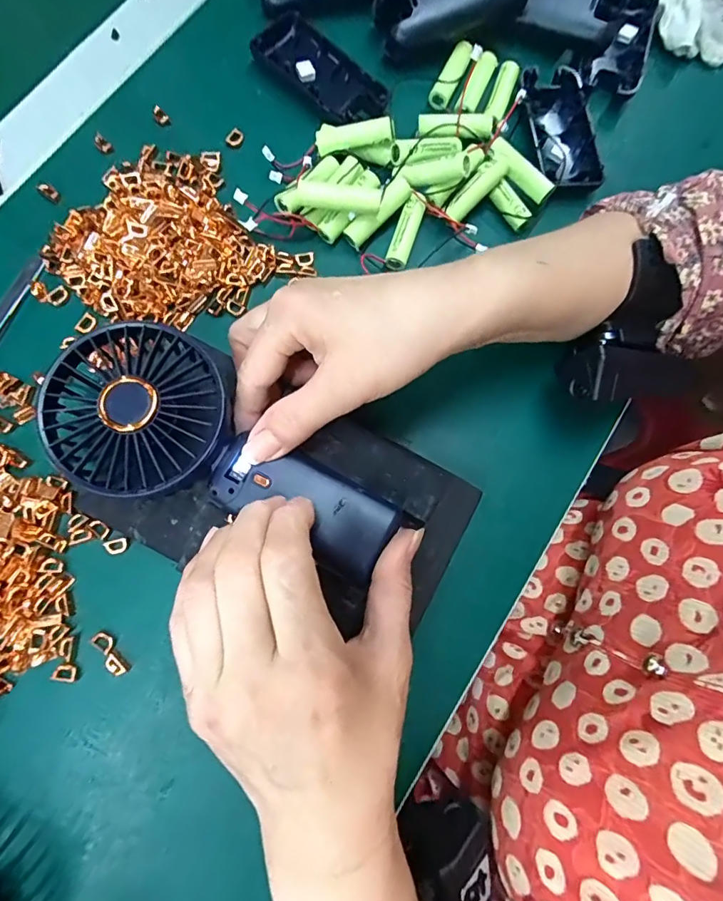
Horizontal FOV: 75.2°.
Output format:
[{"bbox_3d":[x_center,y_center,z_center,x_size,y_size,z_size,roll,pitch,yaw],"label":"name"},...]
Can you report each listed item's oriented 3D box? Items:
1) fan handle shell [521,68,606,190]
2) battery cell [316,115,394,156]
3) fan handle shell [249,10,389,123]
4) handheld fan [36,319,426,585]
[{"bbox_3d":[0.134,-0.217,0.320,0.041,0.019,0.085,-5,81,-4],"label":"fan handle shell"},{"bbox_3d":[-0.005,-0.205,0.308,0.049,0.017,0.014,-9,81,-4],"label":"battery cell"},{"bbox_3d":[-0.030,-0.257,0.319,0.103,0.014,0.046,44,81,5],"label":"fan handle shell"},{"bbox_3d":[-0.067,0.003,0.235,0.179,0.027,0.080,28,79,1],"label":"handheld fan"}]

